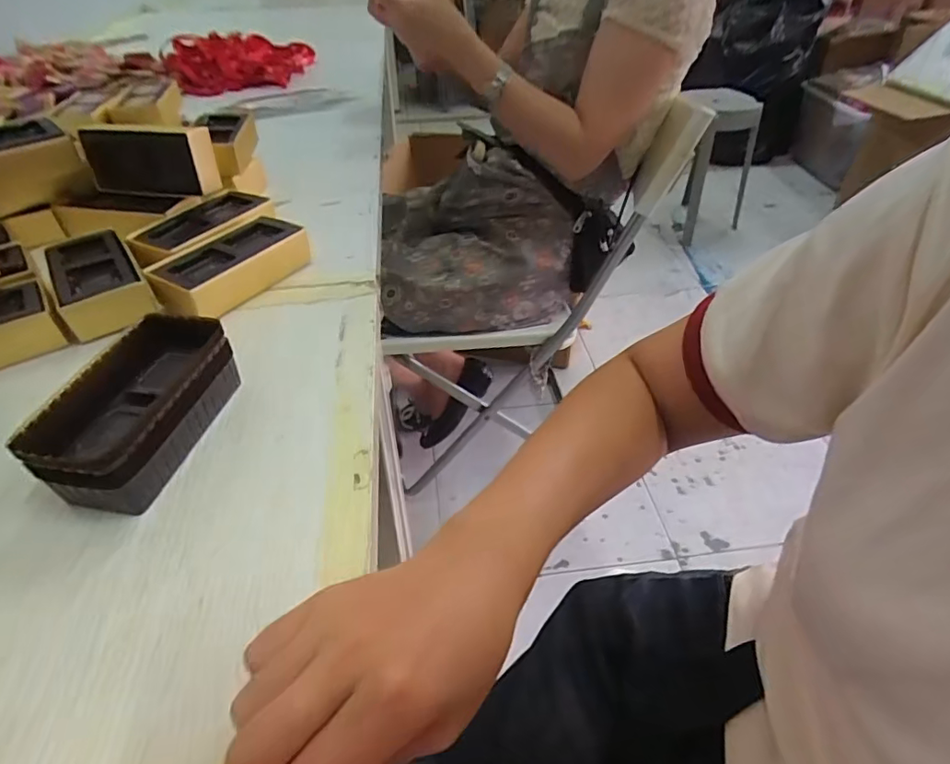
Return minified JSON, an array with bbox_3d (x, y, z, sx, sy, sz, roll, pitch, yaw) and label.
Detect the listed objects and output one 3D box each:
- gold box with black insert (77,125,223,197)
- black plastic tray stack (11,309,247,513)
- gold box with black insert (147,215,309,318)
[{"bbox_3d":[-0.301,-0.206,0.502,0.119,0.066,0.026,5,43,7],"label":"gold box with black insert"},{"bbox_3d":[-0.190,0.016,0.312,0.059,0.048,0.116,8,44,11],"label":"black plastic tray stack"},{"bbox_3d":[-0.195,-0.094,0.441,0.063,0.035,0.115,26,49,26],"label":"gold box with black insert"}]

